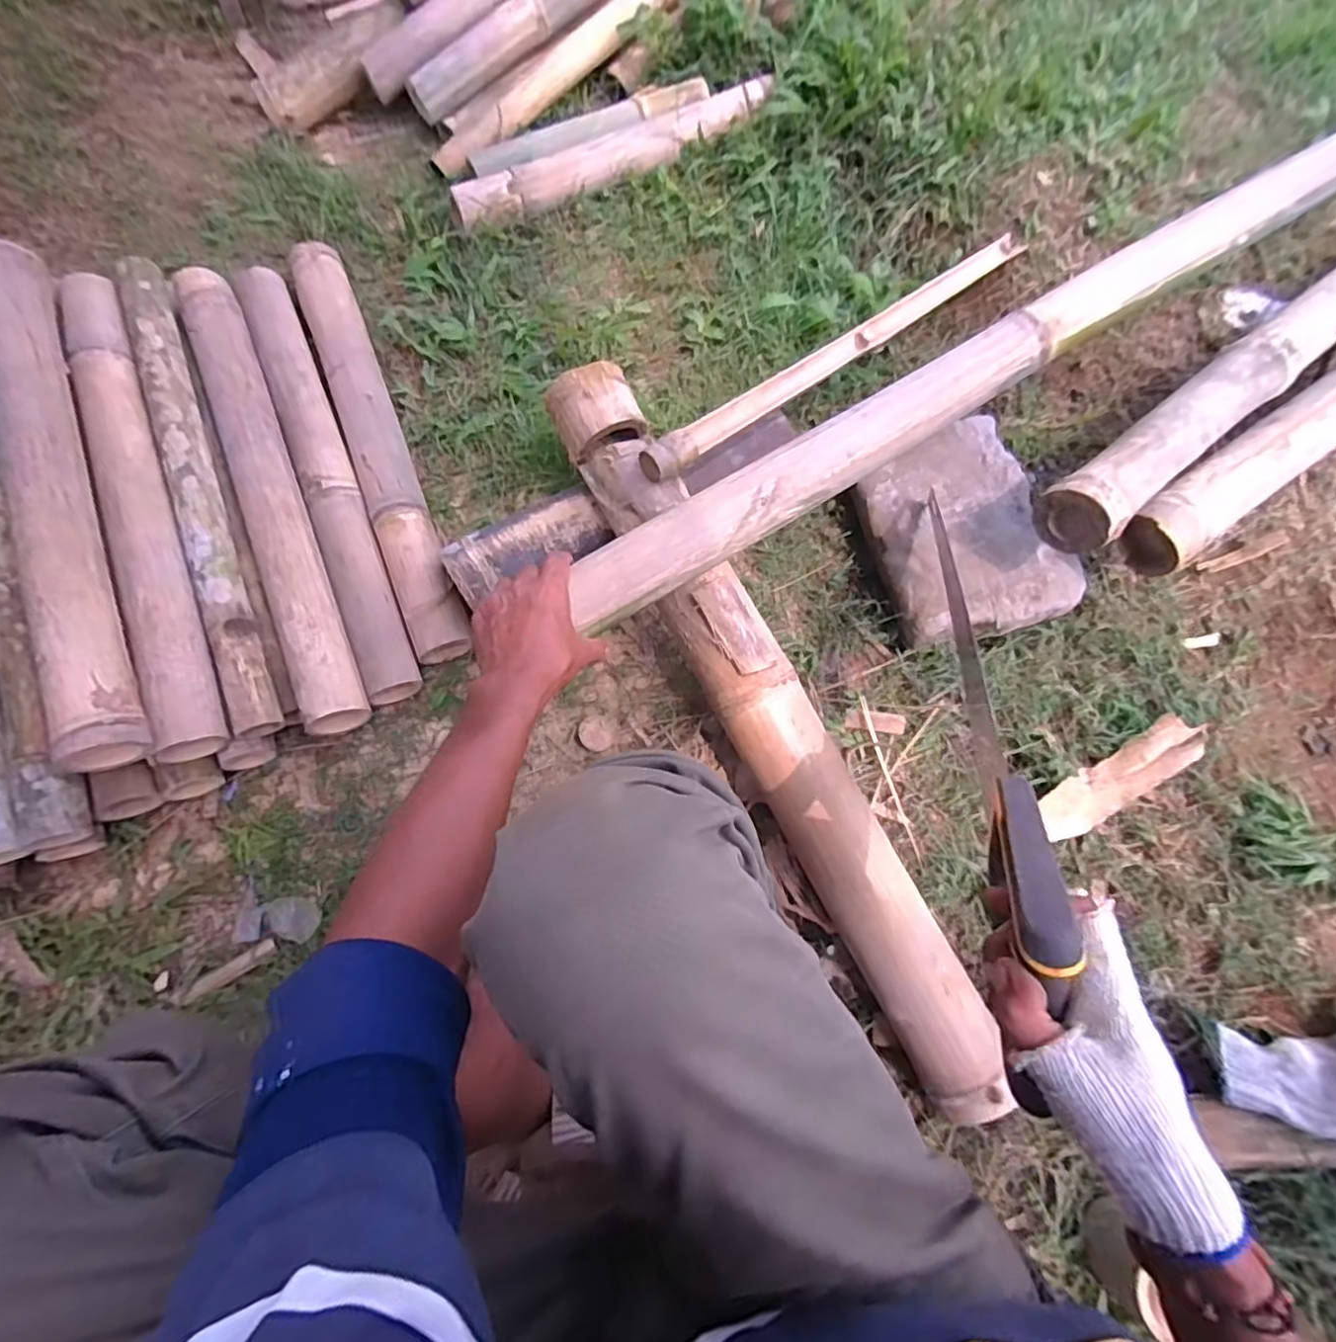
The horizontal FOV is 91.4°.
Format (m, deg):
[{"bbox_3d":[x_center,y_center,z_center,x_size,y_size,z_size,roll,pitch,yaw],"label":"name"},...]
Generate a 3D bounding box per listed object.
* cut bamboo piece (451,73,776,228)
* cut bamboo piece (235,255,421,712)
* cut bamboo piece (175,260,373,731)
[{"bbox_3d":[-0.074,-0.766,0.960,0.508,0.043,0.070,-29,74,-12],"label":"cut bamboo piece"},{"bbox_3d":[-0.411,-0.246,0.780,0.063,0.057,0.597,-20,72,-9],"label":"cut bamboo piece"},{"bbox_3d":[-0.458,-0.215,0.738,0.069,0.055,0.610,-22,73,-7],"label":"cut bamboo piece"}]

